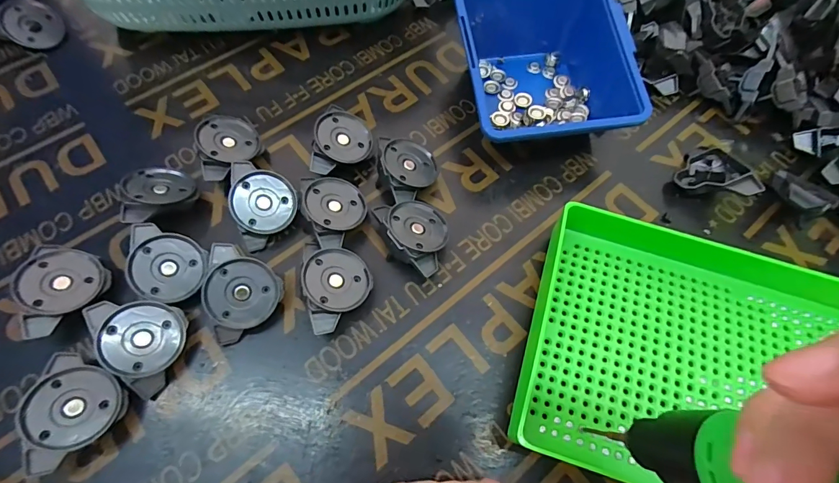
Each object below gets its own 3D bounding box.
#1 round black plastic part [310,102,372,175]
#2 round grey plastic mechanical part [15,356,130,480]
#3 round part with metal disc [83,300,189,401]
[{"bbox_3d":[-0.059,-0.071,0.305,0.042,0.016,0.054,18,69,-21],"label":"round black plastic part"},{"bbox_3d":[-0.188,0.093,0.224,0.039,0.028,0.059,-1,65,-2],"label":"round grey plastic mechanical part"},{"bbox_3d":[-0.163,0.056,0.240,0.043,0.013,0.059,-46,107,-29],"label":"round part with metal disc"}]

